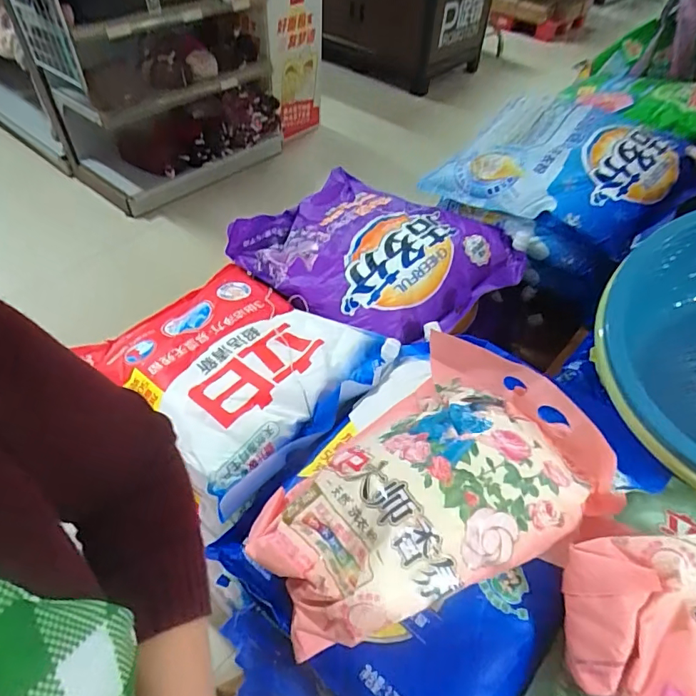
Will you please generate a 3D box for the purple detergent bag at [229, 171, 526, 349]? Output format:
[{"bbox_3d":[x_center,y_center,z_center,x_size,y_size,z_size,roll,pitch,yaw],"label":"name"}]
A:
[{"bbox_3d":[0.052,-0.189,0.897,0.479,0.072,0.338,32,55,24],"label":"purple detergent bag"}]

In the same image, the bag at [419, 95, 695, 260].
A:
[{"bbox_3d":[0.398,-0.335,0.898,0.310,0.127,0.425,-35,58,-29],"label":"bag"}]

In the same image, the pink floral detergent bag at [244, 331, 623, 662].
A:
[{"bbox_3d":[0.074,0.131,0.495,0.344,0.117,0.243,-25,54,-22],"label":"pink floral detergent bag"}]

